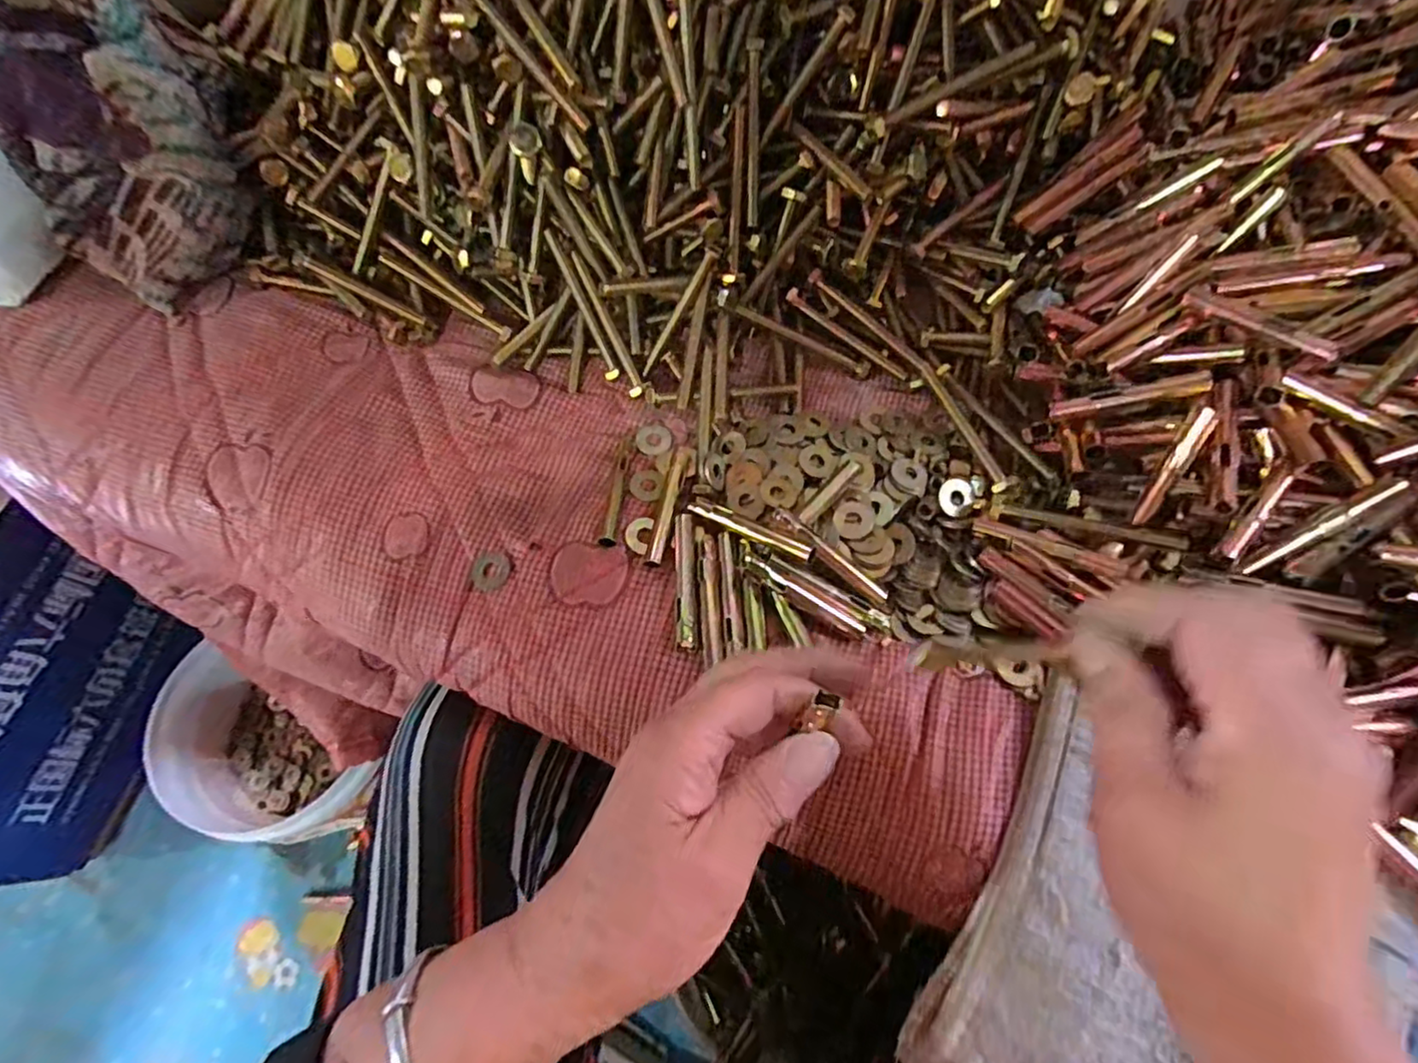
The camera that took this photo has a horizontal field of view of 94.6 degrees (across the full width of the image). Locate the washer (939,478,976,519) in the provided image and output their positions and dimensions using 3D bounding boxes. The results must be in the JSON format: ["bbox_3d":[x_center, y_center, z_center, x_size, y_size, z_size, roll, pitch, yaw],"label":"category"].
[{"bbox_3d":[0.127,-0.018,0.336,0.017,0.004,0.022,20,69,11],"label":"washer"}]

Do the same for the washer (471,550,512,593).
[{"bbox_3d":[-0.107,0.020,0.322,0.019,0.004,0.021,19,81,10],"label":"washer"}]

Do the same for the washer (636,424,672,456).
[{"bbox_3d":[-0.030,-0.050,0.357,0.019,0.004,0.020,5,65,-11],"label":"washer"}]

